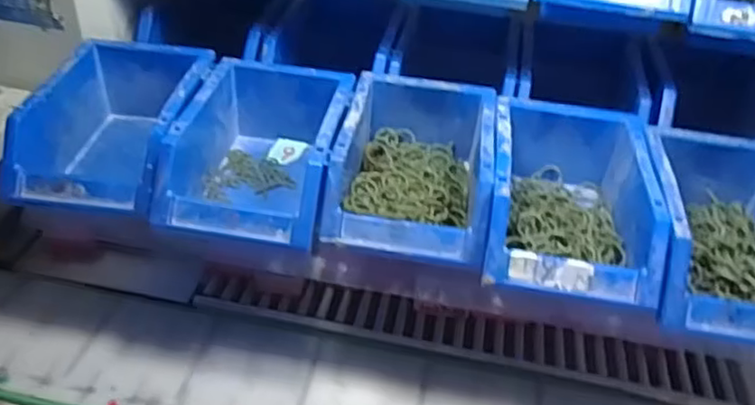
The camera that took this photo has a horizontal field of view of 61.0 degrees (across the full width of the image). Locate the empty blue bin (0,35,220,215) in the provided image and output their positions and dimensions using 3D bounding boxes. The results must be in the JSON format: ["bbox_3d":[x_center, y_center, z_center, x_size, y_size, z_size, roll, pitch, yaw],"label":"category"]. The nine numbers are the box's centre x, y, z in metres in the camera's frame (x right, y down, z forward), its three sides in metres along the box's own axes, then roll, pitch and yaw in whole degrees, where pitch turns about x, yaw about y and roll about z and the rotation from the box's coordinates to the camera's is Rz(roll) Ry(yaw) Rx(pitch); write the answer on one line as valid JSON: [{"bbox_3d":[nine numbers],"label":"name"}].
[{"bbox_3d":[-0.218,-0.059,0.546,0.122,0.083,0.176,6,38,1],"label":"empty blue bin"}]

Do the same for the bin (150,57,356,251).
[{"bbox_3d":[-0.095,-0.038,0.529,0.122,0.078,0.175,9,38,4],"label":"bin"}]

